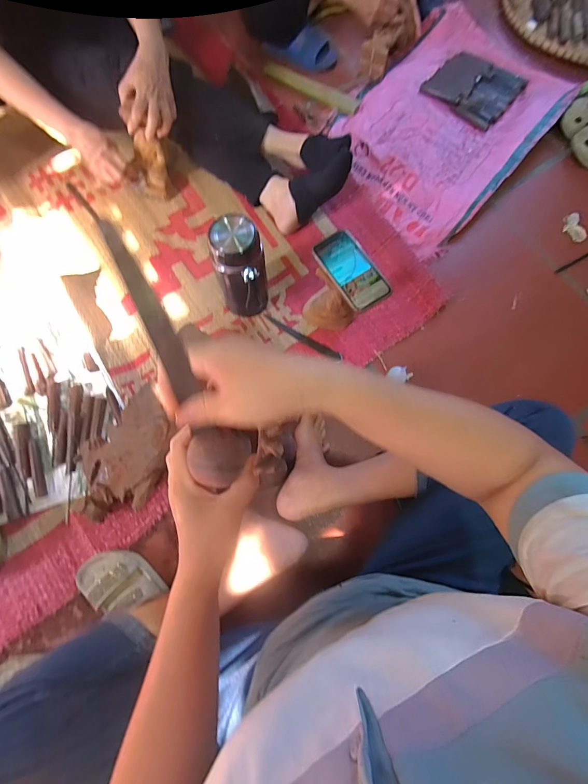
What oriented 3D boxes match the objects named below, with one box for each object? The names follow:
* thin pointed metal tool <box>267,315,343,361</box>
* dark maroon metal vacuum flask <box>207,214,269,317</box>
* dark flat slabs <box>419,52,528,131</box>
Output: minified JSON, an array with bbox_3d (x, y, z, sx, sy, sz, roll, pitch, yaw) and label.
[{"bbox_3d":[0.019,-0.116,0.777,0.189,0.009,0.024,28,74,7],"label":"thin pointed metal tool"},{"bbox_3d":[-0.101,-0.229,0.682,0.085,0.224,0.077,21,74,5],"label":"dark maroon metal vacuum flask"},{"bbox_3d":[0.487,-0.831,0.962,0.219,0.032,0.202,41,76,10],"label":"dark flat slabs"}]

